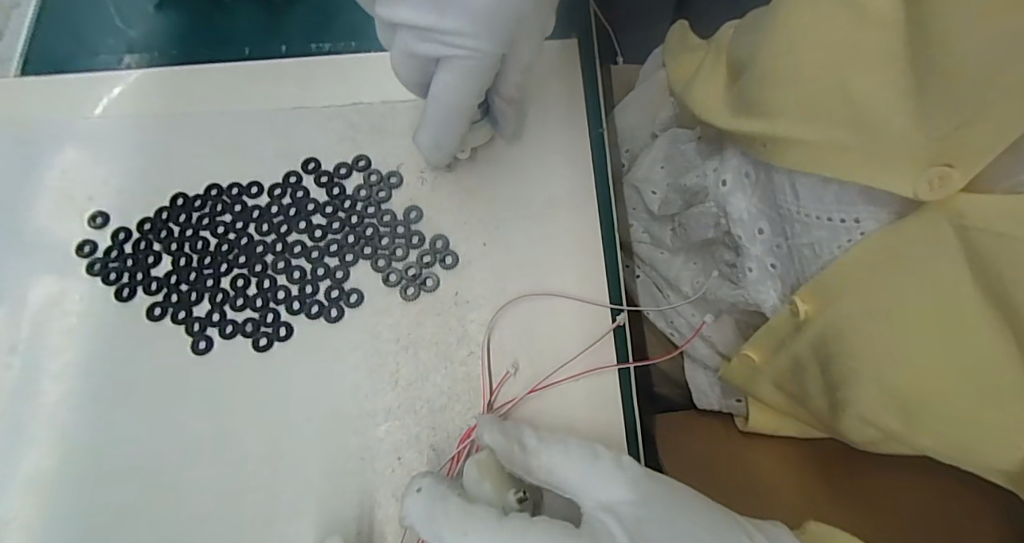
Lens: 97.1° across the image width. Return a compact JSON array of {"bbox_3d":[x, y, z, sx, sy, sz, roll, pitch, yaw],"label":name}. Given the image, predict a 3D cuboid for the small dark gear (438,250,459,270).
[{"bbox_3d":[-0.033,-0.007,0.233,0.011,0.004,0.011,0,75,1],"label":"small dark gear"}]

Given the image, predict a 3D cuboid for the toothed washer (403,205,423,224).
[{"bbox_3d":[-0.053,-0.031,0.240,0.010,0.004,0.011,0,75,1],"label":"toothed washer"}]

